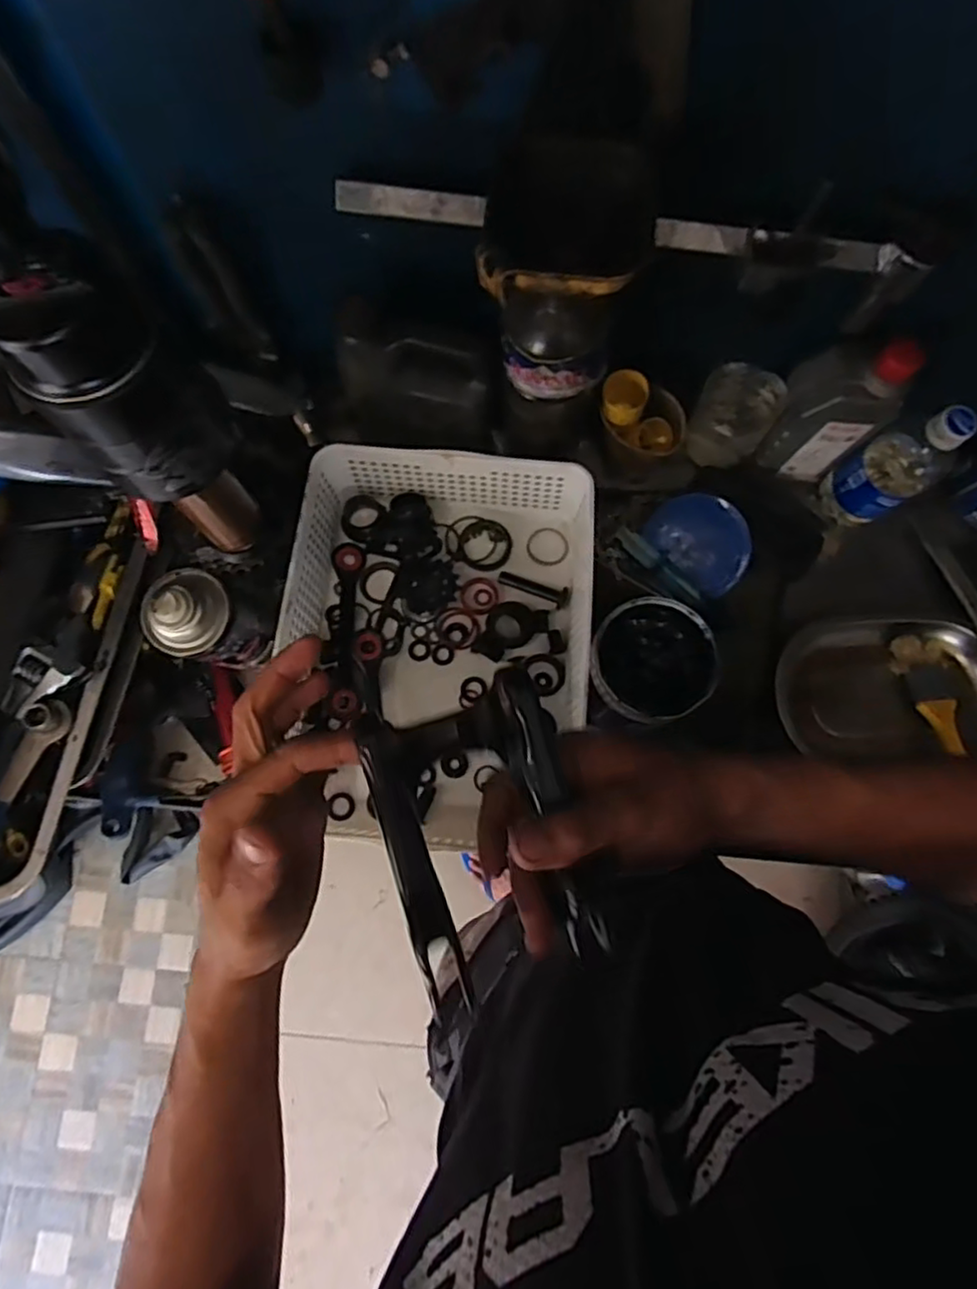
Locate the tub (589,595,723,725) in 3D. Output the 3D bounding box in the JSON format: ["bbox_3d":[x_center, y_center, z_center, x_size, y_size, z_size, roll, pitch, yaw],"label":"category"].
[{"bbox_3d":[0.137,0.017,0.567,0.102,0.067,0.098,0,78,-1],"label":"tub"}]

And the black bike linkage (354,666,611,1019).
[{"bbox_3d":[-0.002,0.095,0.330,0.093,0.046,0.144,-17,78,-4],"label":"black bike linkage"}]

